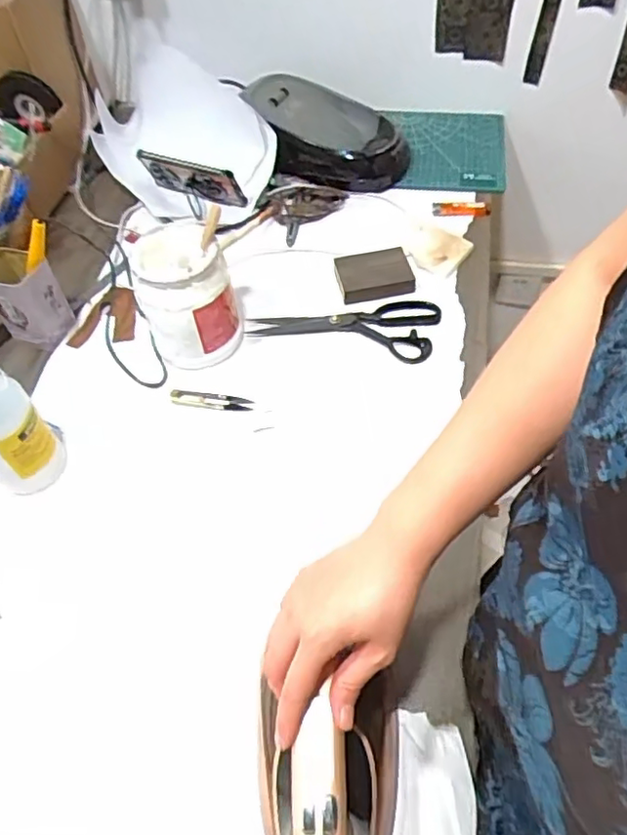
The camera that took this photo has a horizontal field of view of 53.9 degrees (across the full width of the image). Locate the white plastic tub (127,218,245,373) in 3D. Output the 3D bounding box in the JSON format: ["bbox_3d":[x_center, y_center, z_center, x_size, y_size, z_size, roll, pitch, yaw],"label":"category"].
[{"bbox_3d":[-0.162,-0.157,0.793,0.114,0.141,0.119,-1,53,1],"label":"white plastic tub"}]

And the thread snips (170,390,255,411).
[{"bbox_3d":[-0.131,-0.022,0.789,0.106,0.004,0.025,4,53,5],"label":"thread snips"}]

